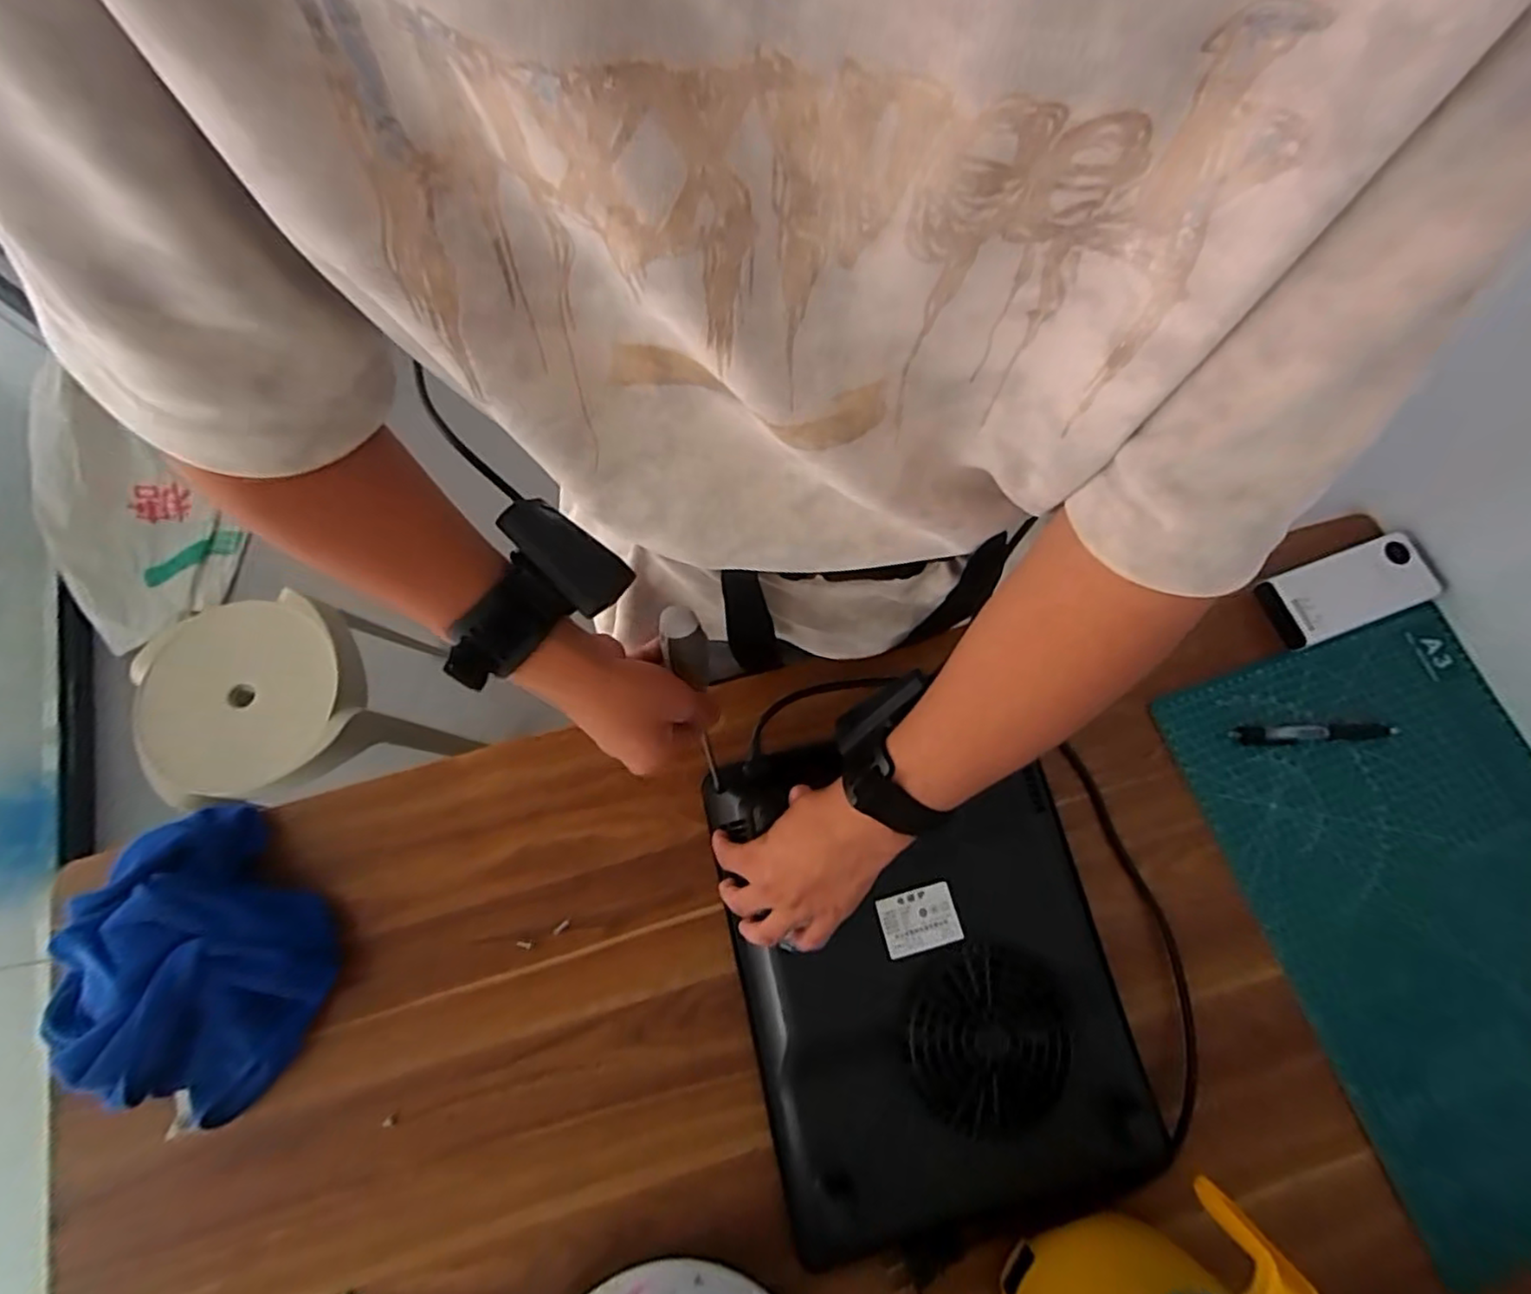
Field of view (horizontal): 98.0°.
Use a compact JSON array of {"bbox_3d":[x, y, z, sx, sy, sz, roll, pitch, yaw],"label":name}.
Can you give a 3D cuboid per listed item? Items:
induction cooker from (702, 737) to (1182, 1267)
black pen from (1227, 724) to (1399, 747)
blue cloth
[{"bbox_3d":[0.119,0.239,0.493,0.267,0.054,0.356,-11,73,-5],"label":"induction cooker"},{"bbox_3d":[0.475,0.076,0.580,0.146,0.012,0.018,-2,72,-2],"label":"black pen"},{"bbox_3d":[-0.423,0.236,0.487,0.168,0.054,0.190,-43,78,-13],"label":"blue cloth"}]

